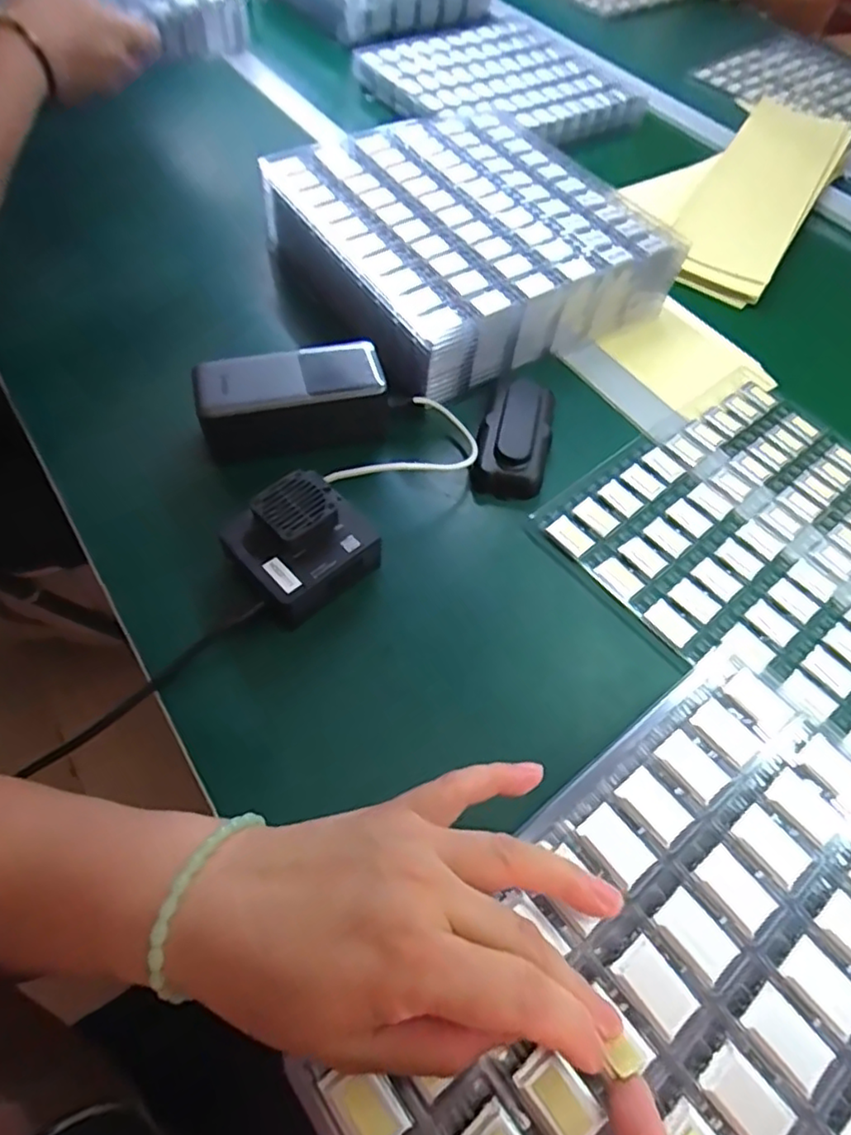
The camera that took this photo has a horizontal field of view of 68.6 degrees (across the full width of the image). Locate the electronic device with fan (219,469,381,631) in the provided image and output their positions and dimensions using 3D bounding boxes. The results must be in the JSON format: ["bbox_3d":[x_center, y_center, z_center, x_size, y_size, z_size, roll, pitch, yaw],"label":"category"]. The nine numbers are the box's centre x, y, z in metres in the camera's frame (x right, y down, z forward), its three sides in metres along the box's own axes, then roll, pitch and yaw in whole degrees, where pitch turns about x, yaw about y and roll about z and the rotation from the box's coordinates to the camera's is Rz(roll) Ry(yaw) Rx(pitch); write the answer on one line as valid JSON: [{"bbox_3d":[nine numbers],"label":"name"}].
[{"bbox_3d":[-0.074,-0.015,0.391,0.082,0.047,0.070,-35,67,-22],"label":"electronic device with fan"}]

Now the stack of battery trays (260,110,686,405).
[{"bbox_3d":[0.035,-0.282,0.564,0.272,0.097,0.258,-26,63,-18],"label":"stack of battery trays"}]

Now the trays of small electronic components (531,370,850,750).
[{"bbox_3d":[0.258,-0.016,0.441,0.257,0.005,0.259,-35,67,-22],"label":"trays of small electronic components"}]

